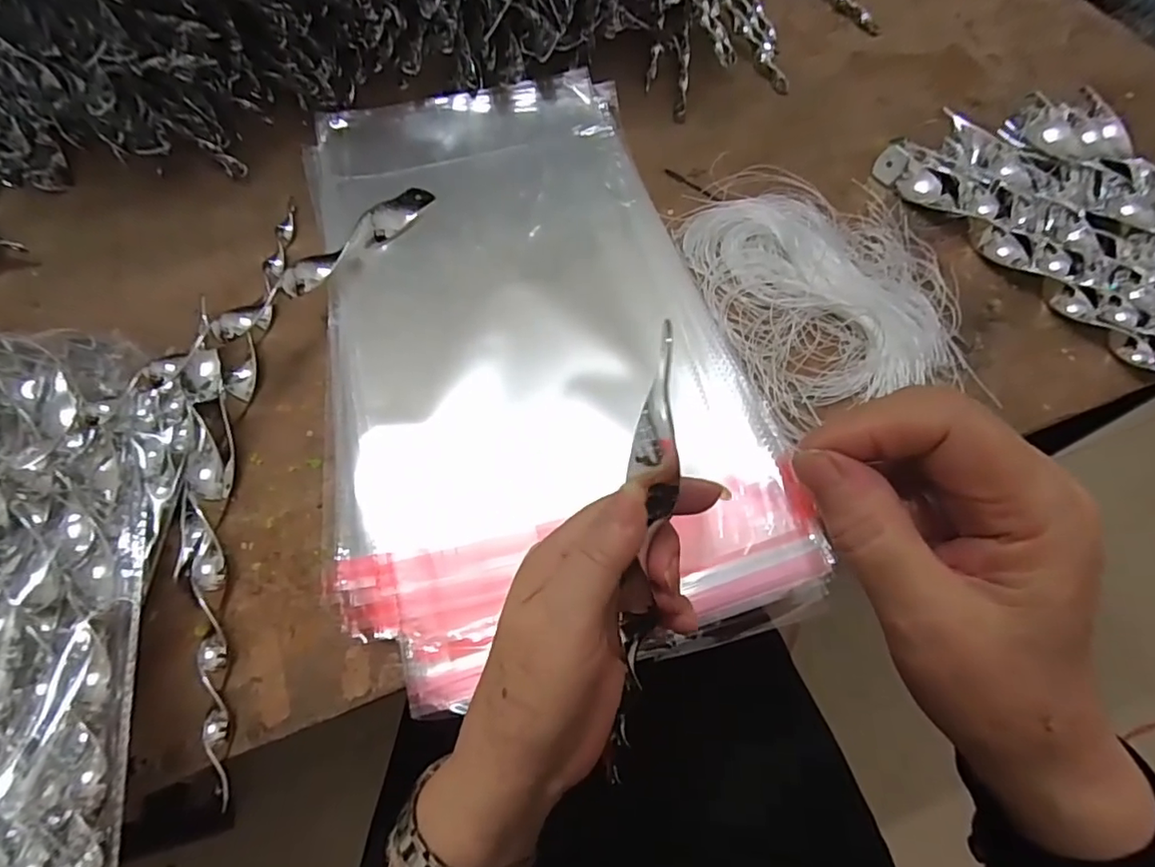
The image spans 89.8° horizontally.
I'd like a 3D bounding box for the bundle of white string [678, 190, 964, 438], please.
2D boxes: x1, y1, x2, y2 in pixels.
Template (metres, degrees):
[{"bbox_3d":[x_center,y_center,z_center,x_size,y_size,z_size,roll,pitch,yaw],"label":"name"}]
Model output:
[{"bbox_3d":[0.170,-0.106,0.400,0.160,0.014,0.187,-19,64,-8],"label":"bundle of white string"}]

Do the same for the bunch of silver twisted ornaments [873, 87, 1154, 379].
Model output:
[{"bbox_3d":[0.395,-0.138,0.397,0.173,0.027,0.311,-31,68,-13],"label":"bunch of silver twisted ornaments"}]

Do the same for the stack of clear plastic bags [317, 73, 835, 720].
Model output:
[{"bbox_3d":[-0.039,-0.083,0.386,0.252,0.022,0.445,-14,63,-5],"label":"stack of clear plastic bags"}]

